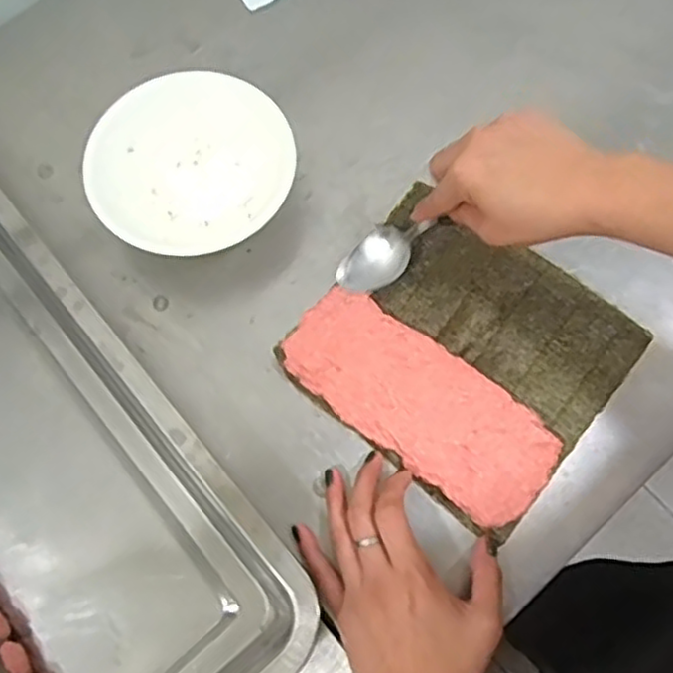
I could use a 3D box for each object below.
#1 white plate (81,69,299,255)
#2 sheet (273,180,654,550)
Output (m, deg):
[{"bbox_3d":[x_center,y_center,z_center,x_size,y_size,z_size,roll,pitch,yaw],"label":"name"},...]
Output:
[{"bbox_3d":[-0.103,-0.125,0.513,0.142,0.044,0.133,0,73,1],"label":"white plate"},{"bbox_3d":[0.086,0.009,0.492,0.195,0.012,0.180,38,78,11],"label":"sheet"}]

